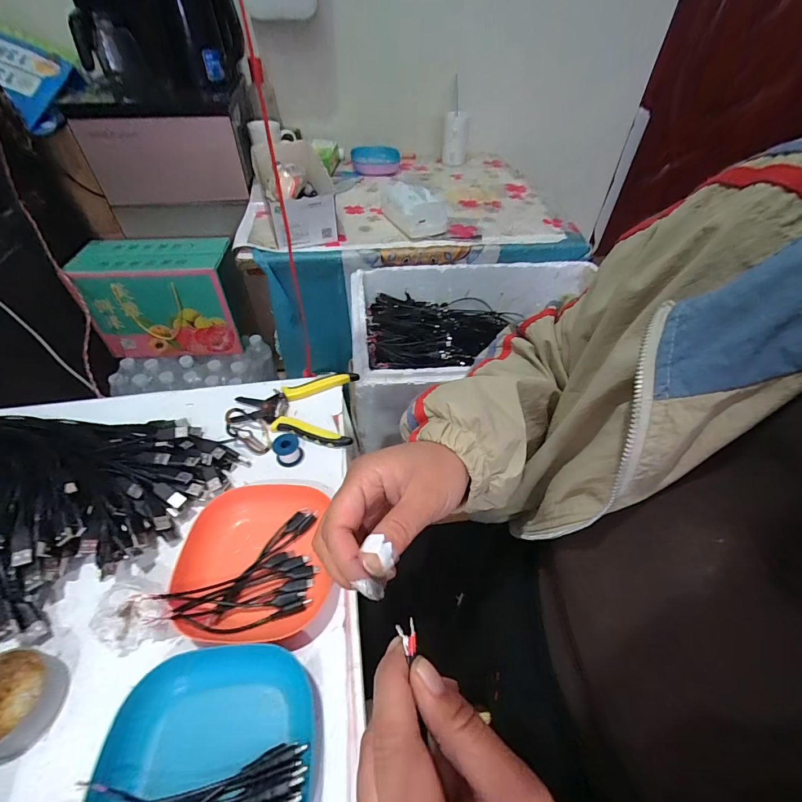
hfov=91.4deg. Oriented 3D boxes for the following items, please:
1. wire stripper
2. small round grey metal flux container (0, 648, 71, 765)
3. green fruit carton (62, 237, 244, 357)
[{"bbox_3d":[-0.137,0.011,0.502,0.152,0.021,0.116,0,47,-3],"label":"wire stripper"},{"bbox_3d":[-0.295,0.226,0.294,0.062,0.026,0.062,1,47,-1],"label":"small round grey metal flux container"},{"bbox_3d":[-0.567,-0.254,0.971,0.326,0.235,0.158,-4,47,-6],"label":"green fruit carton"}]

